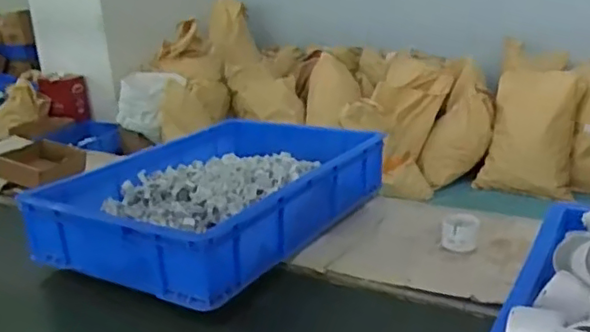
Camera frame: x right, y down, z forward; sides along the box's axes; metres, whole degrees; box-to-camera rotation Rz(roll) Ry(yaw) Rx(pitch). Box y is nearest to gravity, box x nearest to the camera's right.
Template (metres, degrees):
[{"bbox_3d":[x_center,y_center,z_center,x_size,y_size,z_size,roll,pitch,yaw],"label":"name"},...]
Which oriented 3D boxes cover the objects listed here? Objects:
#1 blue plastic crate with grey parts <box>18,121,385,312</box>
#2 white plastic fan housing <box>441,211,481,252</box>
[{"bbox_3d":[-0.137,0.044,1.213,0.416,0.138,0.630,9,22,32],"label":"blue plastic crate with grey parts"},{"bbox_3d":[0.278,0.113,1.049,0.061,0.047,0.079,2,19,19],"label":"white plastic fan housing"}]

